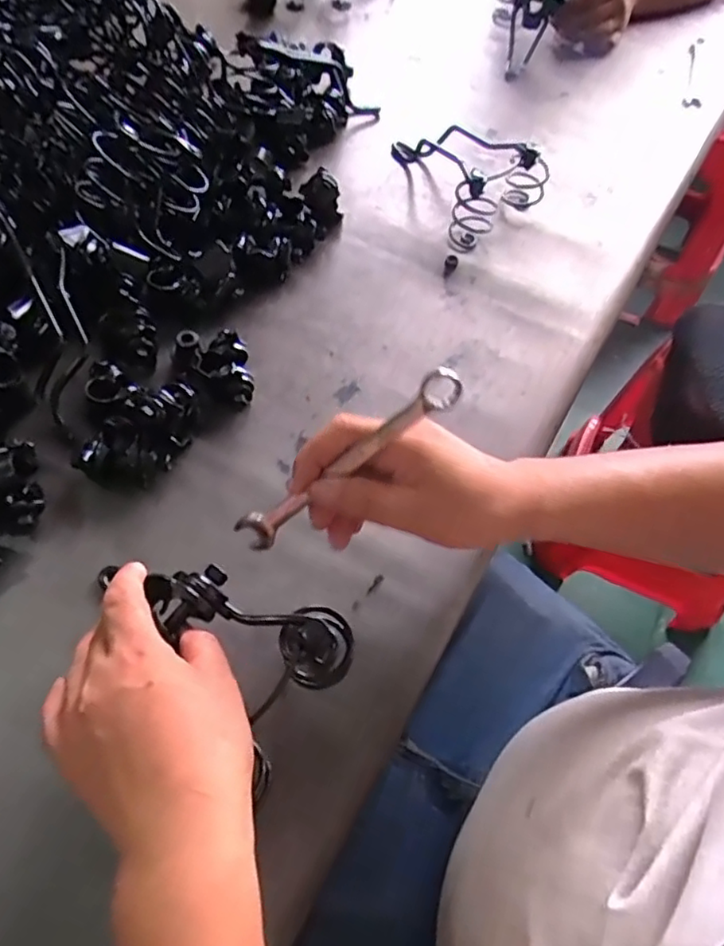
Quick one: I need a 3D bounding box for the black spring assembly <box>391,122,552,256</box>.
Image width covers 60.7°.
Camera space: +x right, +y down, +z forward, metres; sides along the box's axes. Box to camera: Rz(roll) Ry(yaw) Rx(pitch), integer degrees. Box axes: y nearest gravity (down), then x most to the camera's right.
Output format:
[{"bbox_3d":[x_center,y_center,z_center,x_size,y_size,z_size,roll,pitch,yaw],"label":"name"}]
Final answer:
[{"bbox_3d":[0.123,-0.336,0.673,0.123,0.064,0.178,-18,63,-14],"label":"black spring assembly"}]

